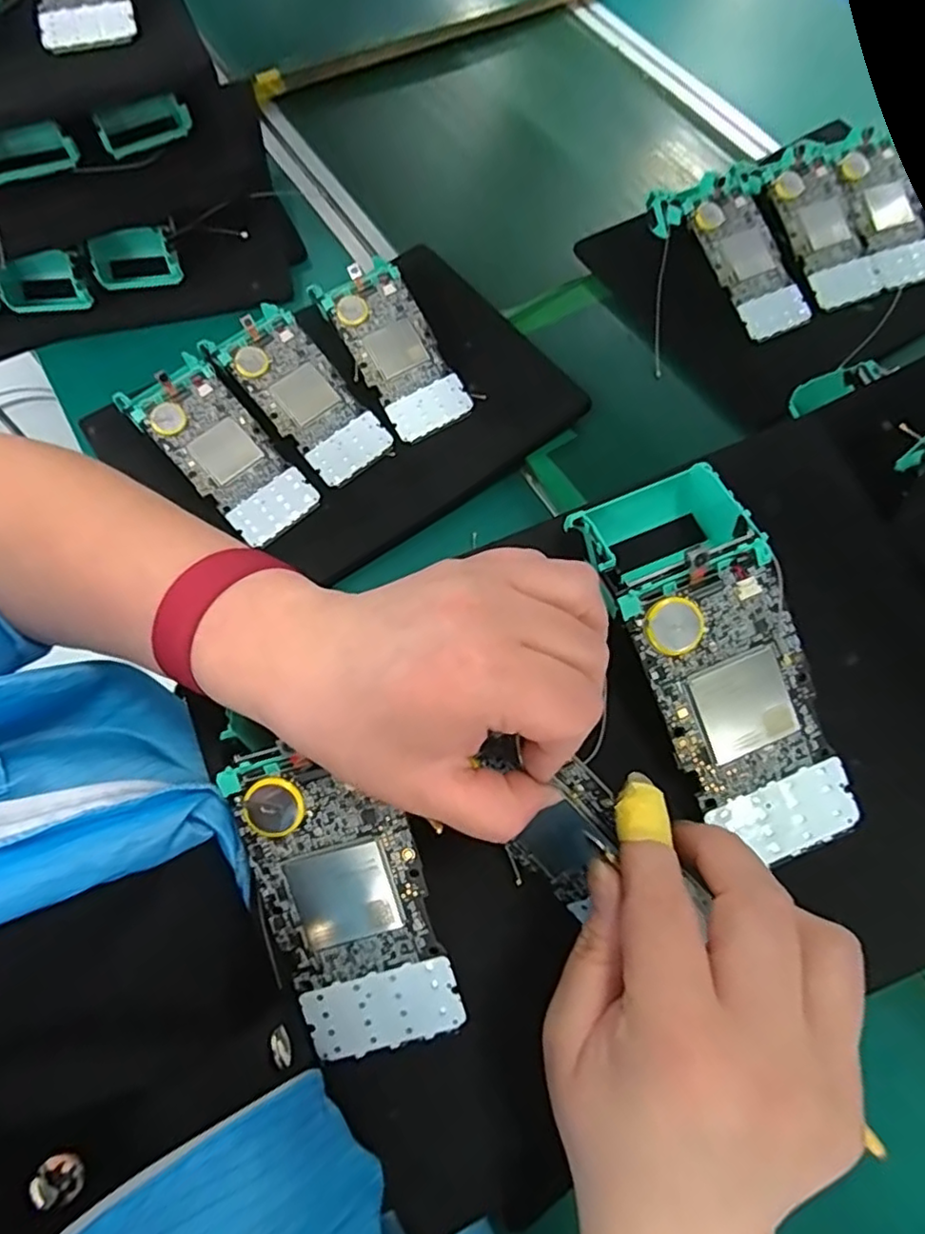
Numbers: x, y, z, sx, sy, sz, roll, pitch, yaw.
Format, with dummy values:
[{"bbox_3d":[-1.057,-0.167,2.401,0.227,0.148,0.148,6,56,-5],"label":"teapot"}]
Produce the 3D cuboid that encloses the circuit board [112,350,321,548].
[{"bbox_3d":[-0.185,-0.129,0.472,0.069,0.015,0.158,-41,94,-15],"label":"circuit board"}]

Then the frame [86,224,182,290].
[{"bbox_3d":[-0.285,-0.313,0.539,0.068,0.041,0.029,-14,67,-6],"label":"frame"}]

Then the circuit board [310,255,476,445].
[{"bbox_3d":[-0.054,-0.217,0.504,0.067,0.010,0.148,-30,90,-7],"label":"circuit board"}]

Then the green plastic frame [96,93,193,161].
[{"bbox_3d":[-0.255,-0.391,0.491,0.069,0.024,0.032,-33,71,-13],"label":"green plastic frame"}]

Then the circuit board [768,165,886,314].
[{"bbox_3d":[0.323,-0.338,0.552,0.064,0.007,0.128,-22,88,-9],"label":"circuit board"}]

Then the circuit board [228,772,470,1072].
[{"bbox_3d":[-0.047,0.124,0.258,0.065,0.005,0.126,-16,97,0],"label":"circuit board"}]

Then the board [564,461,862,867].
[{"bbox_3d":[0.120,0.017,0.273,0.085,0.054,0.179,-20,84,-8],"label":"board"}]

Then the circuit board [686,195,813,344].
[{"bbox_3d":[0.252,-0.304,0.540,0.067,0.008,0.128,-24,88,-11],"label":"circuit board"}]

